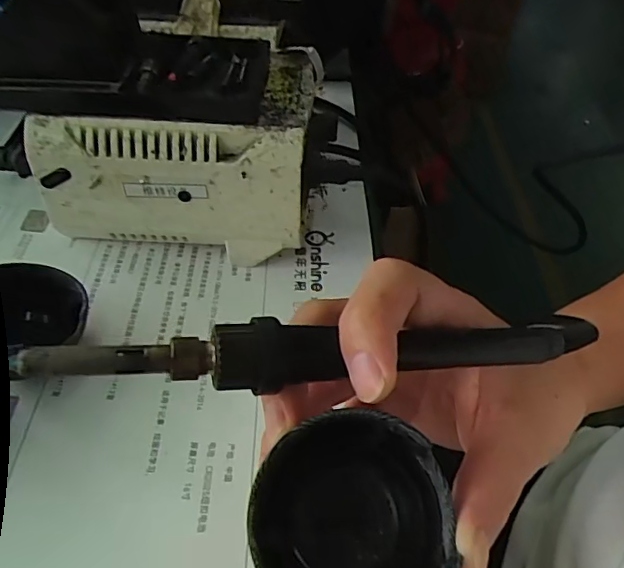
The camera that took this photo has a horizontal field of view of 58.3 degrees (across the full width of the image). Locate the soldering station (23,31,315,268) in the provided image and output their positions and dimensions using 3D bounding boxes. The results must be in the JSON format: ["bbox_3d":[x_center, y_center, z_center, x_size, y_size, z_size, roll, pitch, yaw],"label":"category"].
[{"bbox_3d":[-0.075,-0.077,0.327,0.138,0.105,0.089,7,43,-5],"label":"soldering station"}]

